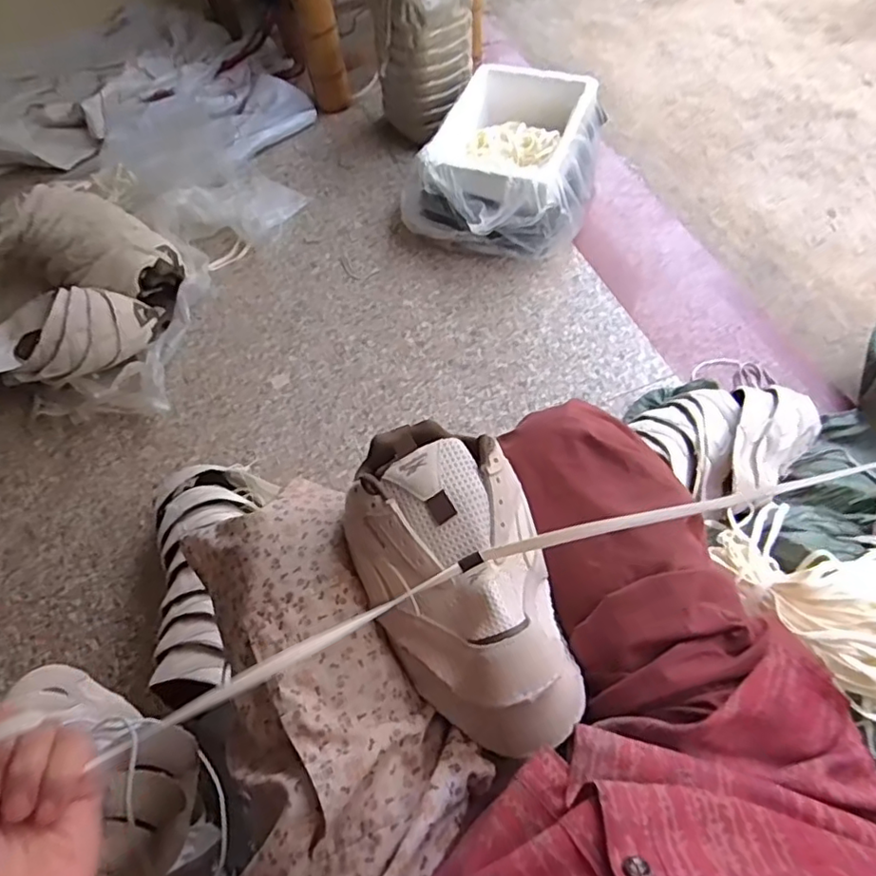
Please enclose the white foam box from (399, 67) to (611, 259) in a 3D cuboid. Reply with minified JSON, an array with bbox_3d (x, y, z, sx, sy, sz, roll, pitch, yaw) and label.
[{"bbox_3d":[0.146,-0.536,1.163,0.329,0.172,0.432,18,63,16],"label":"white foam box"}]

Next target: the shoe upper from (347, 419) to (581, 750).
[{"bbox_3d":[0.017,0.093,0.407,0.126,0.073,0.228,-20,60,-12],"label":"shoe upper"}]

